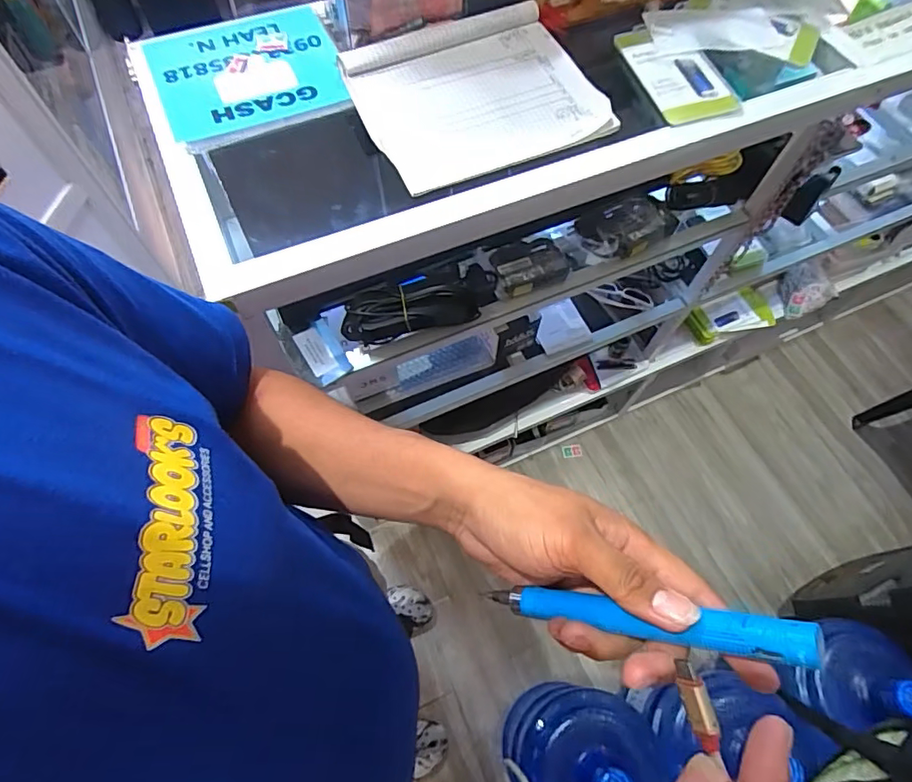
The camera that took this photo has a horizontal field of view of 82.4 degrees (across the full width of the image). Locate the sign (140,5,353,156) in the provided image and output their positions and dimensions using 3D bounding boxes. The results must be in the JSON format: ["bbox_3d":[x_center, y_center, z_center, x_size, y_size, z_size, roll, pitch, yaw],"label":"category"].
[{"bbox_3d":[-0.233,-0.360,0.590,0.199,0.012,0.192,-23,66,-11],"label":"sign"}]

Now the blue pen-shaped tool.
[{"bbox_3d":[0.086,0.119,0.276,0.177,0.010,0.017,-13,53,44],"label":"blue pen-shaped tool"}]

